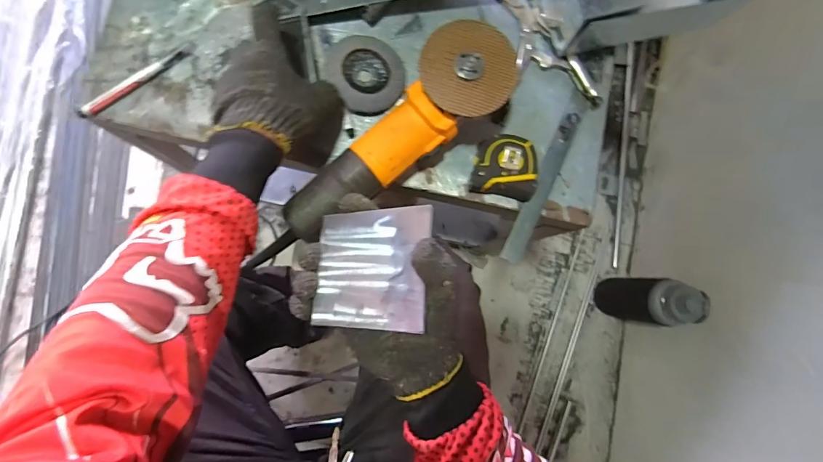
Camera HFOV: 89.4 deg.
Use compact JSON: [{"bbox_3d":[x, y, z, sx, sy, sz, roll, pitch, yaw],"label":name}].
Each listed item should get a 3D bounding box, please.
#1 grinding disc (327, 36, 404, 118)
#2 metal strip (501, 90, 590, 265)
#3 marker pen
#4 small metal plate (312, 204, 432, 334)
[{"bbox_3d":[-0.051,-0.187,0.494,0.086,0.011,0.095,-31,88,-9],"label":"grinding disc"},{"bbox_3d":[0.167,-0.066,0.508,0.026,0.012,0.228,26,82,-3],"label":"metal strip"},{"bbox_3d":[-0.311,-0.173,0.475,0.143,0.013,0.014,-39,89,-9],"label":"marker pen"},{"bbox_3d":[-0.035,0.031,0.352,0.105,0.006,0.098,-4,74,30],"label":"small metal plate"}]

